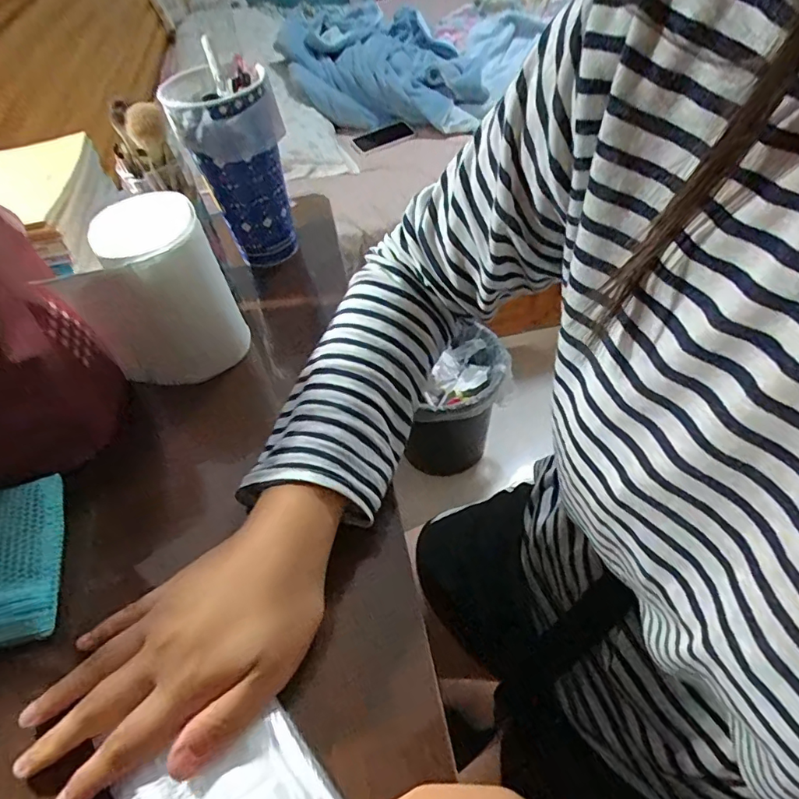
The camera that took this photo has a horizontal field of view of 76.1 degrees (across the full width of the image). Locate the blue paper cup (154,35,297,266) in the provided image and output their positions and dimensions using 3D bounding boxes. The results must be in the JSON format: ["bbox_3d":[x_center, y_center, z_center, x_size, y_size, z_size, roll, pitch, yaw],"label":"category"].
[{"bbox_3d":[-0.145,-0.211,0.477,0.083,0.158,0.085,-3,51,4],"label":"blue paper cup"}]

